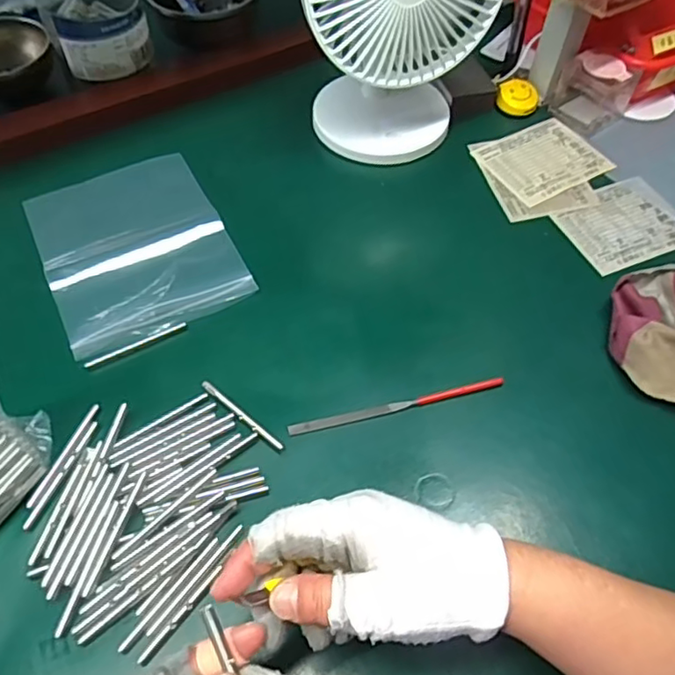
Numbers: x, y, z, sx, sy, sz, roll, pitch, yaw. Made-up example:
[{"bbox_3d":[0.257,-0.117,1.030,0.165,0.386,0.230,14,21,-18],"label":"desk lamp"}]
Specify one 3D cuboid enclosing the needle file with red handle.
[{"bbox_3d":[0.043,0.049,0.431,0.158,0.006,0.008,-12,57,-9],"label":"needle file with red handle"}]

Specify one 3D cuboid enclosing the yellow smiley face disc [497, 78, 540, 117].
[{"bbox_3d":[0.190,-0.252,0.628,0.042,0.012,0.042,16,85,8],"label":"yellow smiley face disc"}]

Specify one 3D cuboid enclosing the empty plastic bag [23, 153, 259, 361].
[{"bbox_3d":[-0.175,-0.081,0.520,0.149,0.009,0.201,-23,57,-16],"label":"empty plastic bag"}]

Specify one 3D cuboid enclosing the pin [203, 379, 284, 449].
[{"bbox_3d":[-0.068,0.054,0.423,0.078,0.004,0.006,36,62,21],"label":"pin"}]

